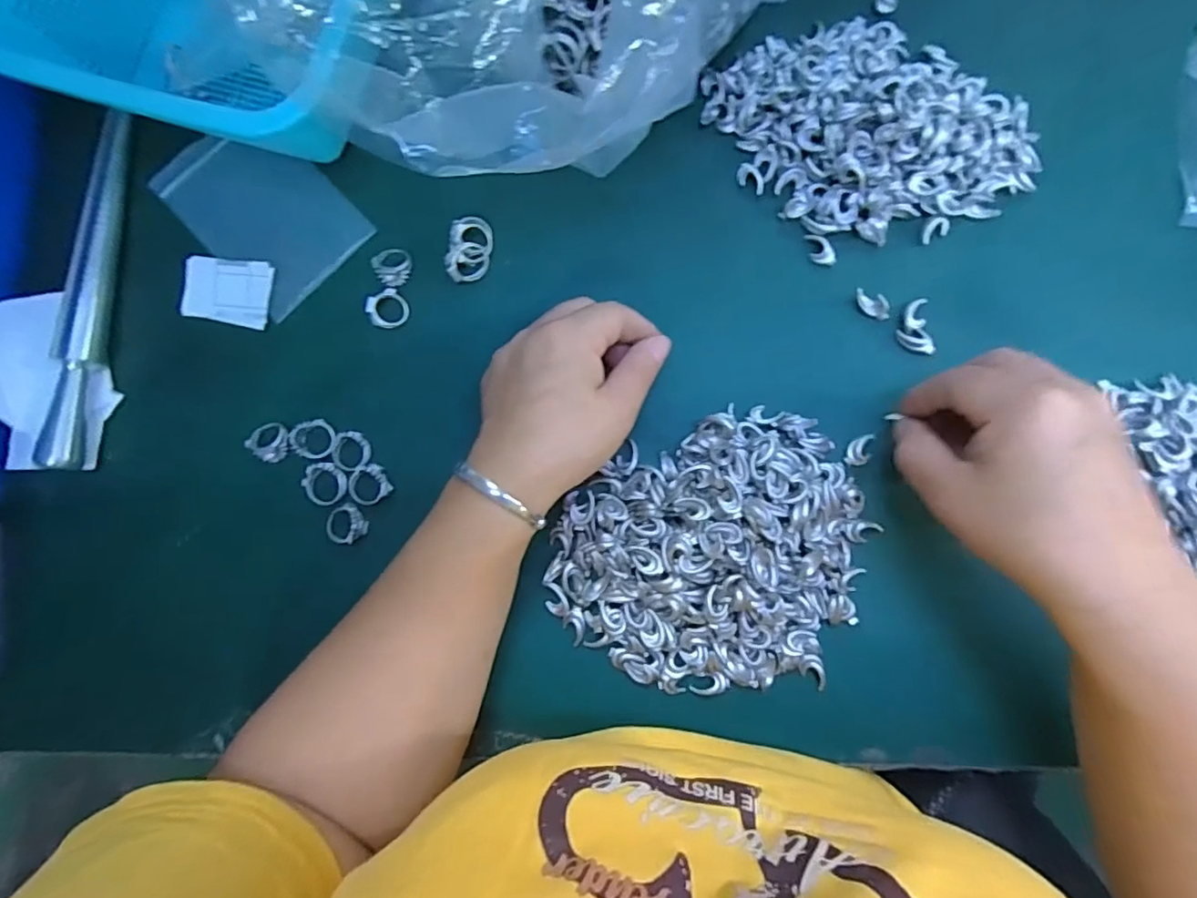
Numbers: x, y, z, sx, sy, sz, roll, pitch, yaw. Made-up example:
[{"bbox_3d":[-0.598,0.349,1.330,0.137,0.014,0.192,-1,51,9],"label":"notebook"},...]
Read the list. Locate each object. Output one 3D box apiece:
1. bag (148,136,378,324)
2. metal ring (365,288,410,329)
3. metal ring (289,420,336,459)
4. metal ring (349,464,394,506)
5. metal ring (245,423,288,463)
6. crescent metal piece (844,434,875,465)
[{"bbox_3d":[-0.204,-0.146,0.347,0.080,0.008,0.124,-45,83,-1],"label":"bag"},{"bbox_3d":[-0.121,-0.080,0.329,0.022,0.005,0.021,-31,106,-24],"label":"metal ring"},{"bbox_3d":[-0.162,-0.006,0.326,0.026,0.006,0.022,1,84,4],"label":"metal ring"},{"bbox_3d":[-0.129,0.020,0.319,0.023,0.007,0.021,0,84,4],"label":"metal ring"},{"bbox_3d":[-0.186,-0.004,0.325,0.023,0.008,0.020,39,88,7],"label":"metal ring"},{"bbox_3d":[0.140,0.000,0.307,0.013,0.004,0.017,7,91,3],"label":"crescent metal piece"}]

